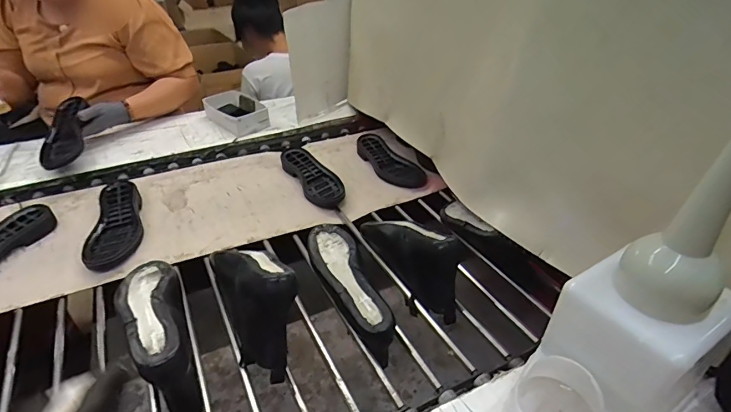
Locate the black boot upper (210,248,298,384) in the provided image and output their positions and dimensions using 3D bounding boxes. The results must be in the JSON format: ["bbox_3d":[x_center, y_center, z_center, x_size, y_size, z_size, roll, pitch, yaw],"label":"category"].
[{"bbox_3d":[-0.160,0.125,0.619,0.093,0.111,0.237,-16,39,-22],"label":"black boot upper"}]

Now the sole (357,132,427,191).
[{"bbox_3d":[0.056,-0.111,1.043,0.092,0.044,0.236,-20,40,-27],"label":"sole"}]

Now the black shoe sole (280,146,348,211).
[{"bbox_3d":[-0.122,-0.074,0.986,0.090,0.034,0.236,-18,39,-24],"label":"black shoe sole"}]

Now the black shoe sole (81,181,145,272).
[{"bbox_3d":[-0.487,0.029,0.829,0.092,0.040,0.240,-8,36,-12],"label":"black shoe sole"}]

